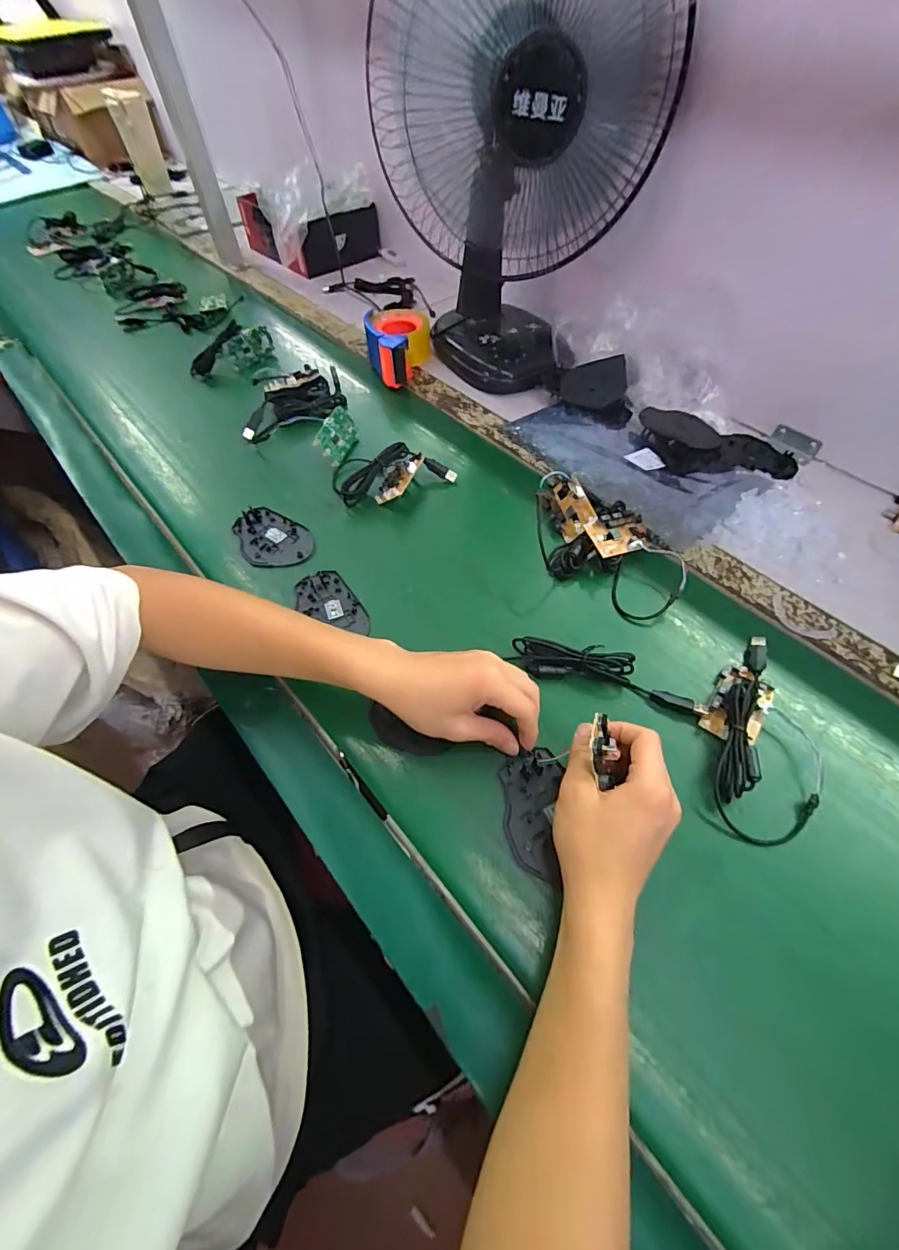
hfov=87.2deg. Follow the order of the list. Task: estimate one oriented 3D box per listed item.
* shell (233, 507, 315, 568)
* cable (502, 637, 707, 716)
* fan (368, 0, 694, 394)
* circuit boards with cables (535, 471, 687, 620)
[{"bbox_3d":[-0.208,-0.101,0.549,0.107,0.007,0.072,33,62,21],"label":"shell"},{"bbox_3d":[0.143,0.043,0.433,0.169,0.026,0.032,12,57,9],"label":"cable"},{"bbox_3d":[0.096,-0.549,0.584,0.294,0.432,0.260,15,57,11],"label":"fan"},{"bbox_3d":[0.164,-0.092,0.515,0.194,0.035,0.134,32,62,21],"label":"circuit boards with cables"}]

